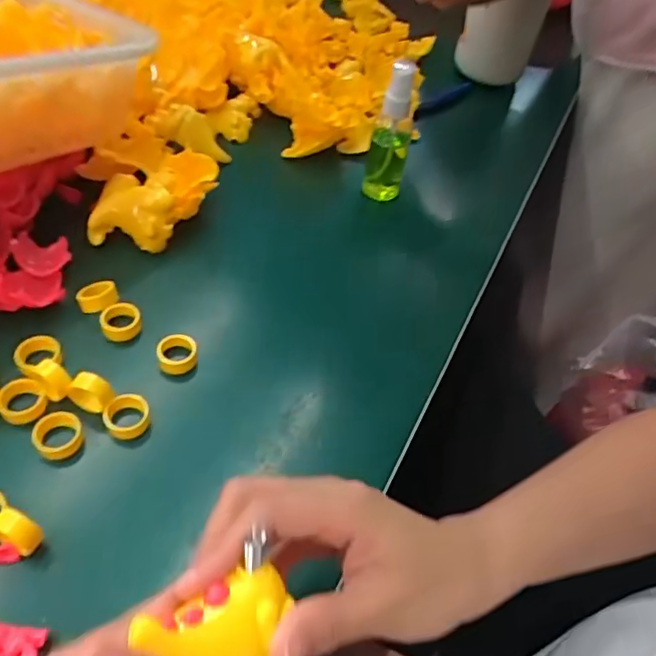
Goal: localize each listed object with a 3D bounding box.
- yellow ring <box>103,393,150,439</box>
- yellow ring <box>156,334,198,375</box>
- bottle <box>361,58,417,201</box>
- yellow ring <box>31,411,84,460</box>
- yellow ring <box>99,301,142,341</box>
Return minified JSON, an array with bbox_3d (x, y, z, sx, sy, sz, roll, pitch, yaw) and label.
[{"bbox_3d":[-0.122,0.054,0.368,0.026,0.012,0.027,3,48,-4],"label":"yellow ring"},{"bbox_3d":[-0.101,0.017,0.405,0.026,0.013,0.025,3,48,-4],"label":"yellow ring"},{"bbox_3d":[0.054,-0.166,0.517,0.033,0.130,0.031,10,48,2],"label":"bottle"},{"bbox_3d":[-0.159,0.063,0.356,0.026,0.013,0.027,3,48,-4],"label":"yellow ring"},{"bbox_3d":[-0.142,-0.005,0.416,0.026,0.013,0.025,3,48,-4],"label":"yellow ring"}]

